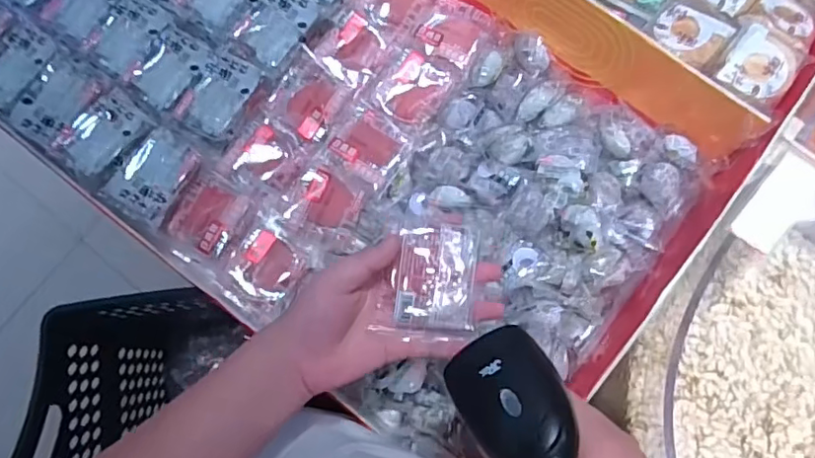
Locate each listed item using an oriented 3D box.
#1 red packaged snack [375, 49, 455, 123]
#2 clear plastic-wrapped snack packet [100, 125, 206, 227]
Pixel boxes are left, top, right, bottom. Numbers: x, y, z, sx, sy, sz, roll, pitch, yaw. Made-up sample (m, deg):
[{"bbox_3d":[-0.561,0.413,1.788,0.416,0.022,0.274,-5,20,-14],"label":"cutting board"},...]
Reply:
[{"bbox_3d":[0.006,-0.154,0.647,0.065,0.014,0.072,37,82,7],"label":"red packaged snack"},{"bbox_3d":[-0.264,-0.058,0.607,0.071,0.010,0.092,33,82,6],"label":"clear plastic-wrapped snack packet"}]

